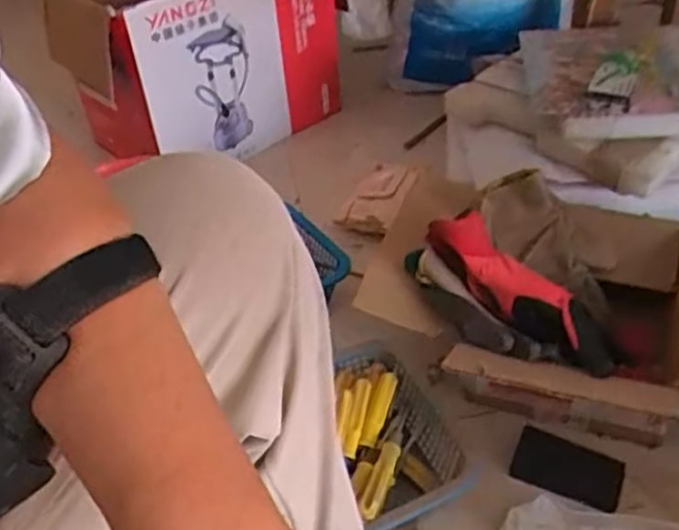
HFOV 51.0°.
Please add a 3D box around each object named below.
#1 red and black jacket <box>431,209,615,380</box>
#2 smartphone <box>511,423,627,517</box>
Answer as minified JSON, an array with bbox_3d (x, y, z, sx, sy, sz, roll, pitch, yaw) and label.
[{"bbox_3d":[0.197,0.026,0.771,0.064,0.049,0.232,-33,62,-28],"label":"red and black jacket"},{"bbox_3d":[0.245,0.219,0.765,0.110,0.011,0.069,18,47,25],"label":"smartphone"}]

